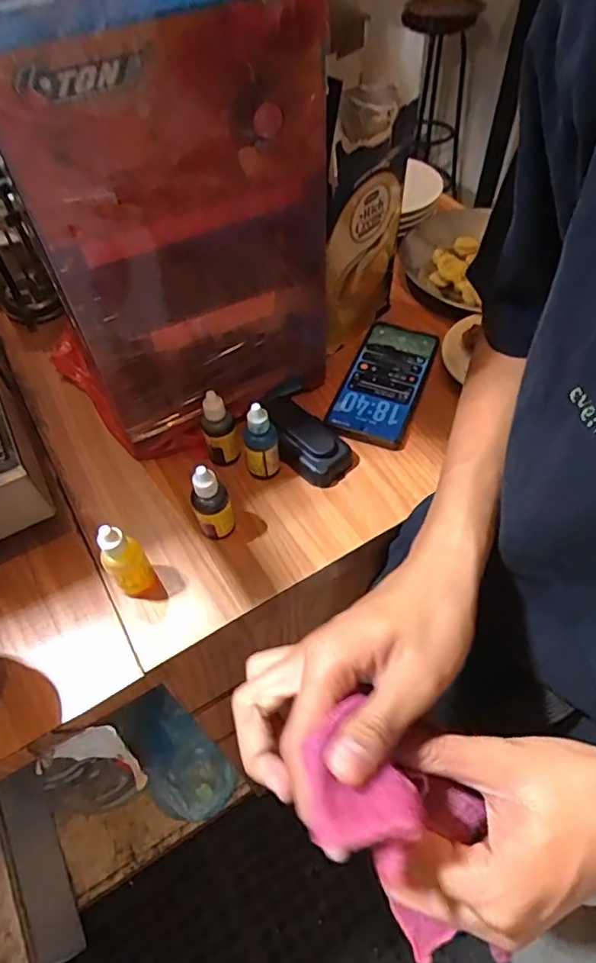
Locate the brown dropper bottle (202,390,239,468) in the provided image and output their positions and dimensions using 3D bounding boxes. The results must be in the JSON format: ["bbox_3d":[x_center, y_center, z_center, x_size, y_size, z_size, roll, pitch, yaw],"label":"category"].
[{"bbox_3d":[-0.070,-0.046,0.488,0.027,0.080,0.025,-7,55,-4],"label":"brown dropper bottle"}]

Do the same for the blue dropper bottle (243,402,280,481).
[{"bbox_3d":[-0.032,-0.031,0.474,0.029,0.079,0.022,-5,55,-3],"label":"blue dropper bottle"}]

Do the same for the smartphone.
[{"bbox_3d":[0.090,-0.107,0.564,0.077,0.010,0.169,17,57,13],"label":"smartphone"}]

